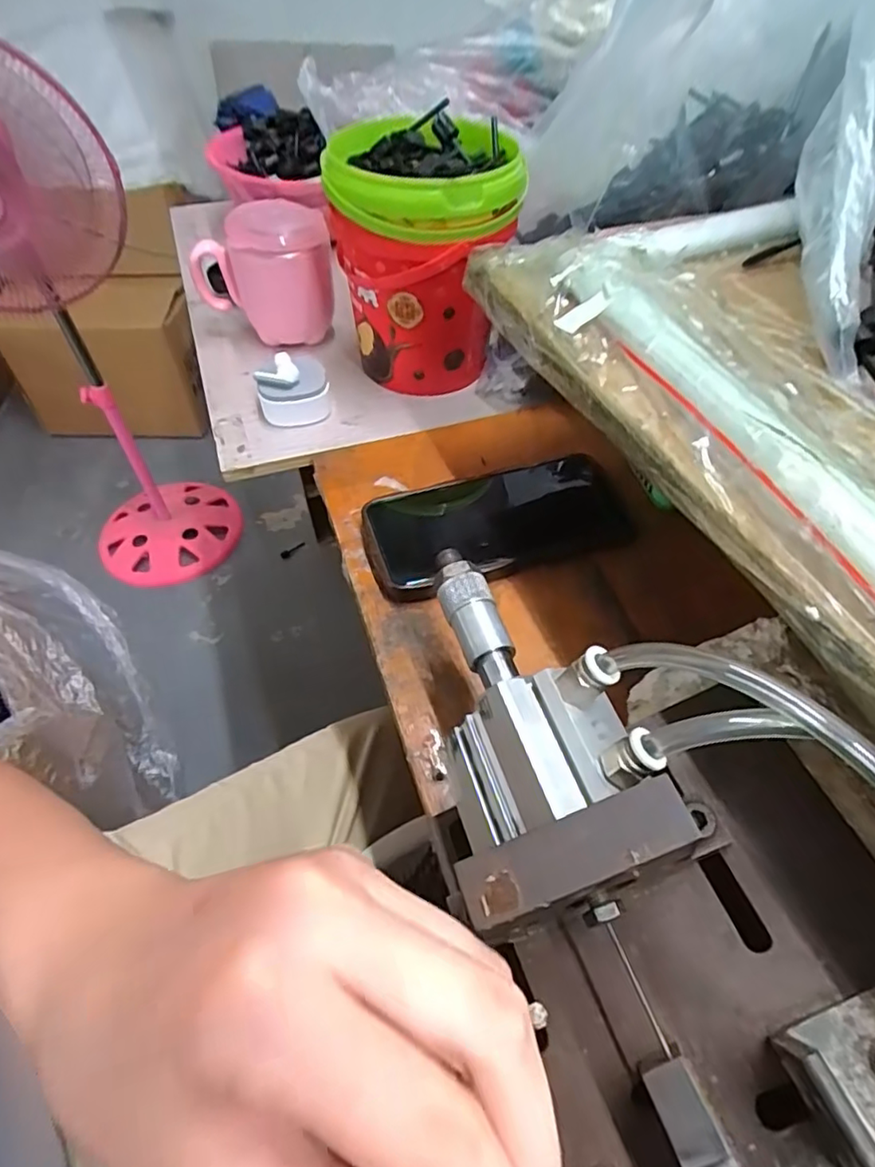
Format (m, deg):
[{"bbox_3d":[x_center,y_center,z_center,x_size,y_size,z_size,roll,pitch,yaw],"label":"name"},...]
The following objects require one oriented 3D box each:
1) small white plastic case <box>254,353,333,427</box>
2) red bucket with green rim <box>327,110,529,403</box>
[{"bbox_3d":[-0.110,-0.149,0.447,0.051,0.047,0.036,-16,54,-13],"label":"small white plastic case"},{"bbox_3d":[-0.009,-0.233,0.439,0.123,0.152,0.115,0,52,-1],"label":"red bucket with green rim"}]

